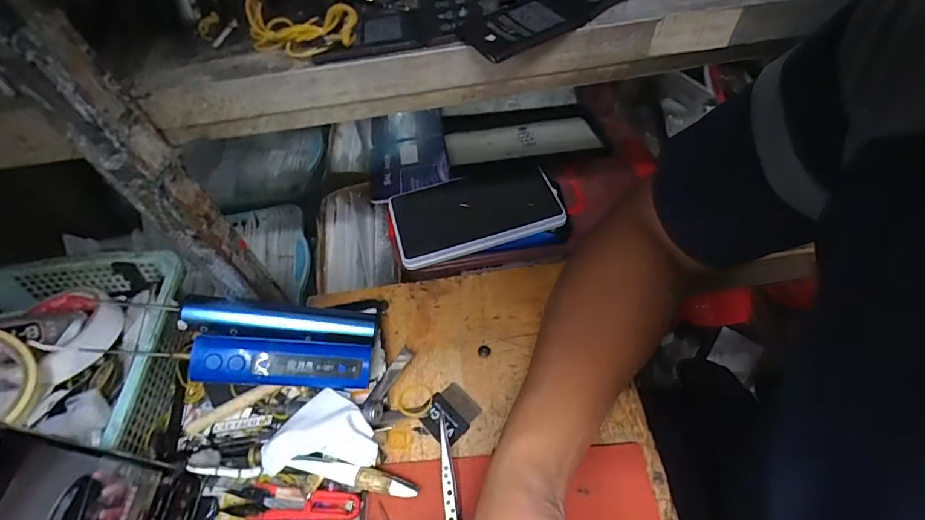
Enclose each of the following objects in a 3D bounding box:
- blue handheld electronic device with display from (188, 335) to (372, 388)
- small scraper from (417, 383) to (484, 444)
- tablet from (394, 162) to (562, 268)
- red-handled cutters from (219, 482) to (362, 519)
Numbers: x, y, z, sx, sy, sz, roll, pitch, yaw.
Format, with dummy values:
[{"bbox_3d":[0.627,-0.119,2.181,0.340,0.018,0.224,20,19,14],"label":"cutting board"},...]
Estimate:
[{"bbox_3d":[-0.138,0.078,0.352,0.130,0.020,0.031,7,53,-14],"label":"blue handheld electronic device with display"},{"bbox_3d":[-0.010,0.124,0.366,0.042,0.004,0.038,-40,60,-22],"label":"small scraper"},{"bbox_3d":[0.013,-0.056,0.505,0.180,0.017,0.099,-15,56,-3],"label":"tablet"},{"bbox_3d":[-0.124,0.178,0.331,0.098,0.008,0.023,-1,54,5],"label":"red-handled cutters"}]

